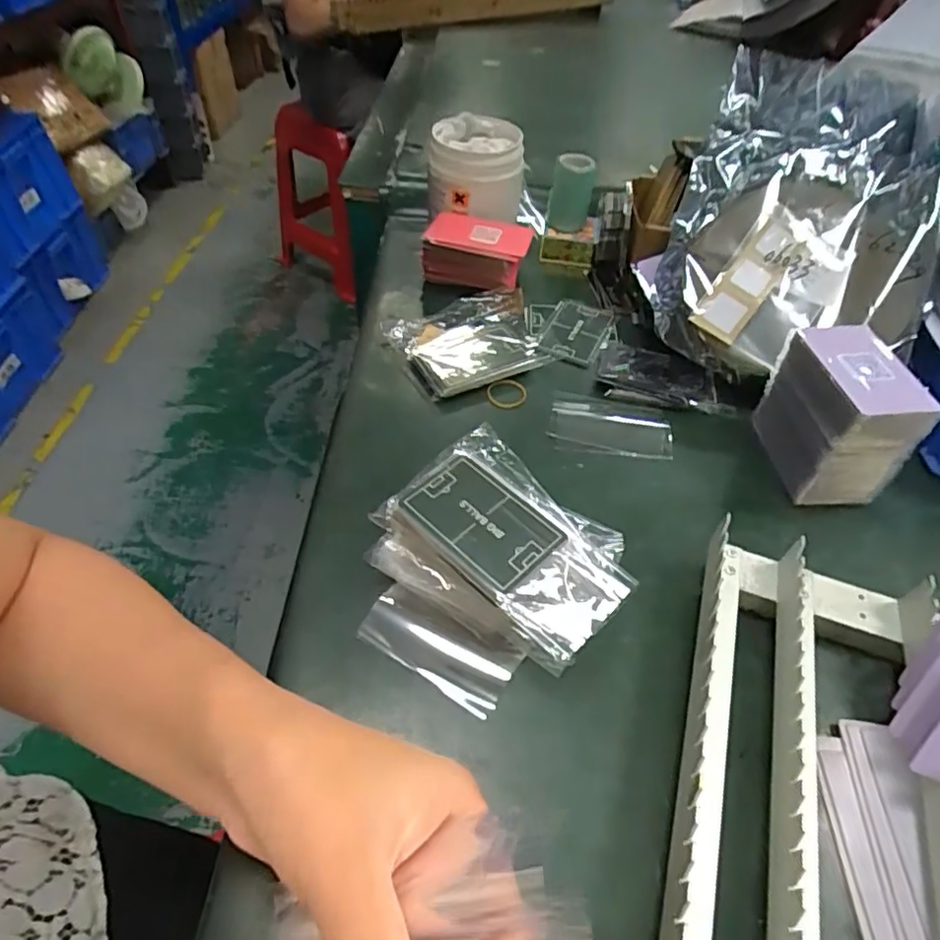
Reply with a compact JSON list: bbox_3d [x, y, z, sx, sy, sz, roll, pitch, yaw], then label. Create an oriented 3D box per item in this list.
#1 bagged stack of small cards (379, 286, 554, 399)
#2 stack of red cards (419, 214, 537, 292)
[{"bbox_3d":[0.008,-0.116,0.517,0.137,0.019,0.106,-22,54,-22],"label":"bagged stack of small cards"},{"bbox_3d":[0.005,-0.206,0.567,0.101,0.051,0.064,14,49,8],"label":"stack of red cards"}]

